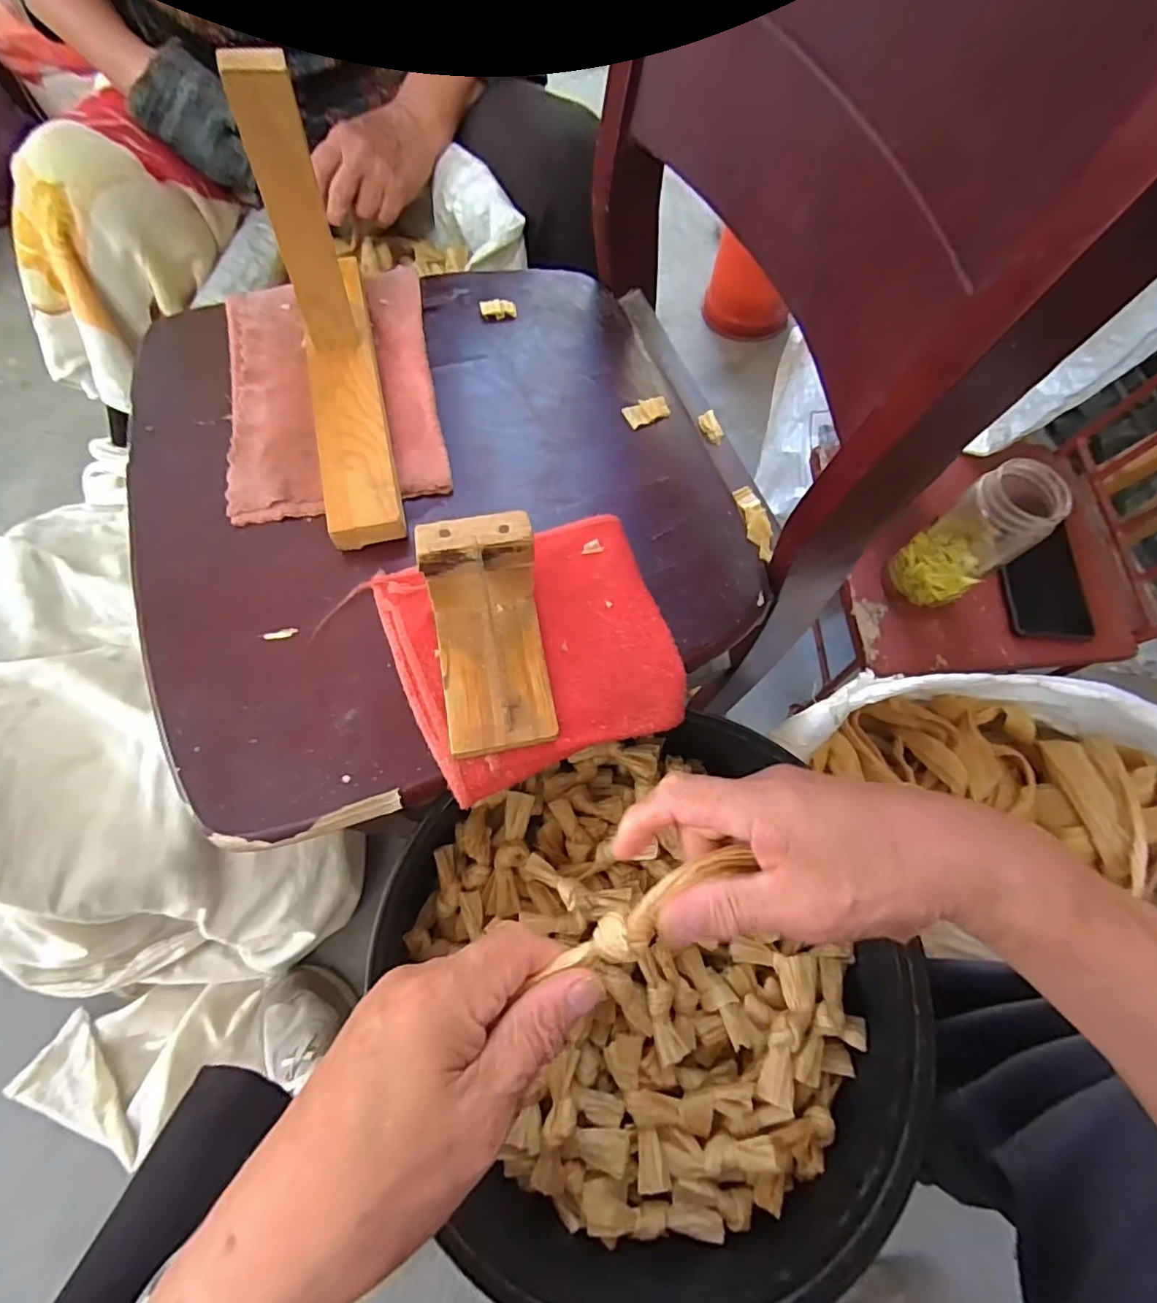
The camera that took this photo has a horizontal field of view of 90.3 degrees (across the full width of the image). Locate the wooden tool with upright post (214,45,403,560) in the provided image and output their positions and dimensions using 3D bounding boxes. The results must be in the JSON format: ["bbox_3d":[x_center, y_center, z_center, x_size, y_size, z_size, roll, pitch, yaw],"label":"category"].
[{"bbox_3d":[-0.162,-0.208,0.346,0.046,0.144,0.247,-13,69,-7],"label":"wooden tool with upright post"}]

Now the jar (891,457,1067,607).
[{"bbox_3d":[0.341,-0.096,0.501,0.057,0.142,0.066,-30,72,-13],"label":"jar"}]

